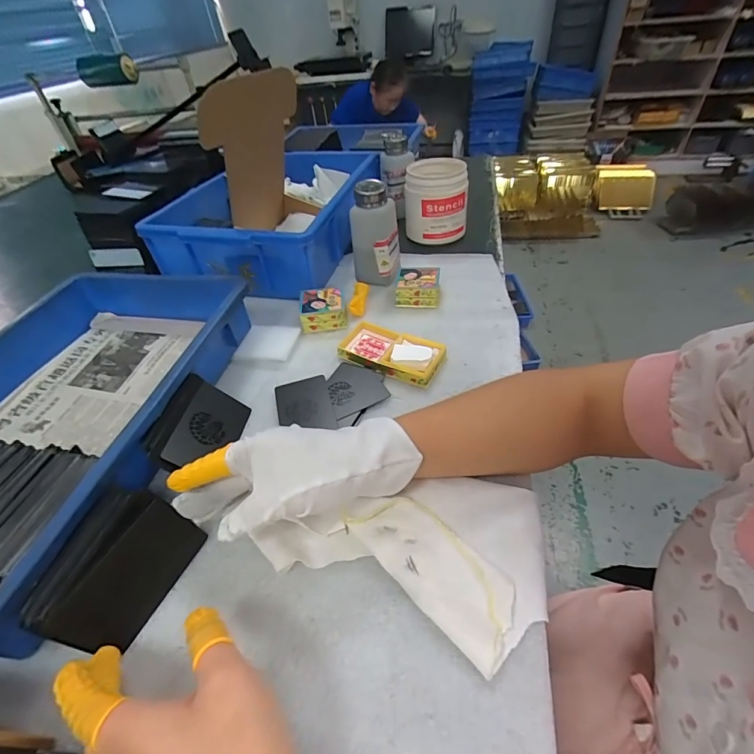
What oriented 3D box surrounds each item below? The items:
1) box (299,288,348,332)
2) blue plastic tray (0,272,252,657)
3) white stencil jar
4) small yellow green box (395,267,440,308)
[{"bbox_3d":[-0.068,-0.087,0.495,0.054,0.027,0.053,-6,44,-1],"label":"box"},{"bbox_3d":[-0.298,0.032,0.374,0.256,0.067,0.371,6,45,12],"label":"blue plastic tray"},{"bbox_3d":[0.093,-0.276,0.620,0.095,0.107,0.082,1,45,7],"label":"white stencil jar"},{"bbox_3d":[0.054,-0.118,0.515,0.054,0.029,0.050,2,45,8],"label":"small yellow green box"}]

